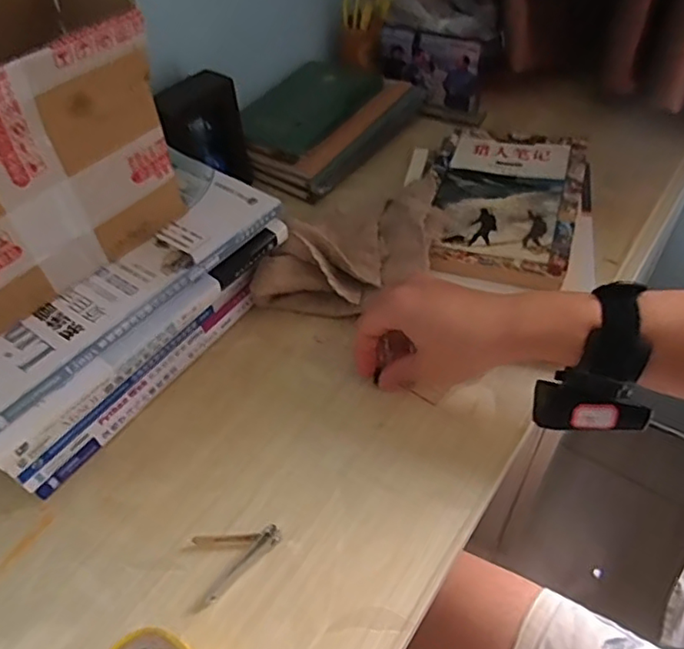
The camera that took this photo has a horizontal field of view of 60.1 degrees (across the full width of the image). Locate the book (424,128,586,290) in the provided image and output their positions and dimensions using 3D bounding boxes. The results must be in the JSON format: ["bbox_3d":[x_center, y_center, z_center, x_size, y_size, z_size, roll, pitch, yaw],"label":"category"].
[{"bbox_3d":[0.153,-0.124,0.565,0.136,0.015,0.216,12,51,13],"label":"book"}]

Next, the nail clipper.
[{"bbox_3d":[-0.064,0.148,0.377,0.052,0.011,0.041,-14,51,-12],"label":"nail clipper"}]

